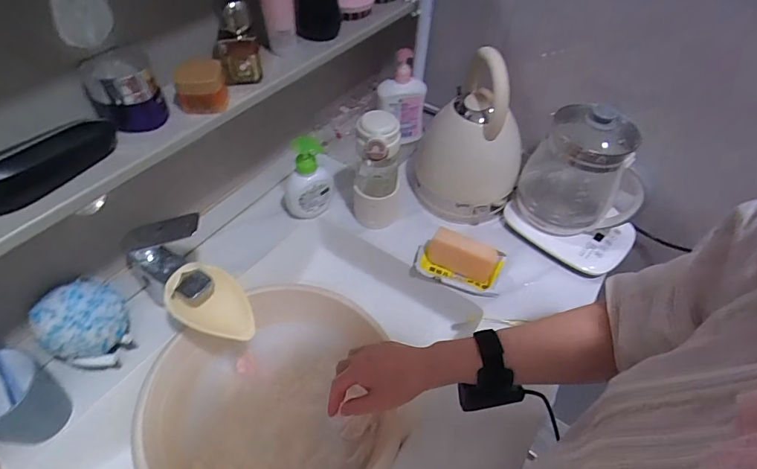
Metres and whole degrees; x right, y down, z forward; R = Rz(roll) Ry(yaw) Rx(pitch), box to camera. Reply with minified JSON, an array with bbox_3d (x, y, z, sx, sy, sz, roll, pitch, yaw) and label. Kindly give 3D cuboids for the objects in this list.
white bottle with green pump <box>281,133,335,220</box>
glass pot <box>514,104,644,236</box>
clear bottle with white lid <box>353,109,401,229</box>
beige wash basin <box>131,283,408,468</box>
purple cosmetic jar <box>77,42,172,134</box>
[{"bbox_3d":[-0.126,-0.097,0.726,0.090,0.159,0.059,-8,51,-8],"label":"white bottle with green pump"},{"bbox_3d":[0.338,-0.100,0.687,0.182,0.192,0.121,33,56,23],"label":"glass pot"},{"bbox_3d":[-0.003,-0.097,0.699,0.076,0.211,0.066,4,50,1],"label":"clear bottle with white lid"},{"bbox_3d":[-0.148,0.238,0.592,0.321,0.100,0.332,1,50,-1],"label":"beige wash basin"},{"bbox_3d":[-0.281,-0.160,0.466,0.068,0.071,0.068,1,50,-1],"label":"purple cosmetic jar"}]

